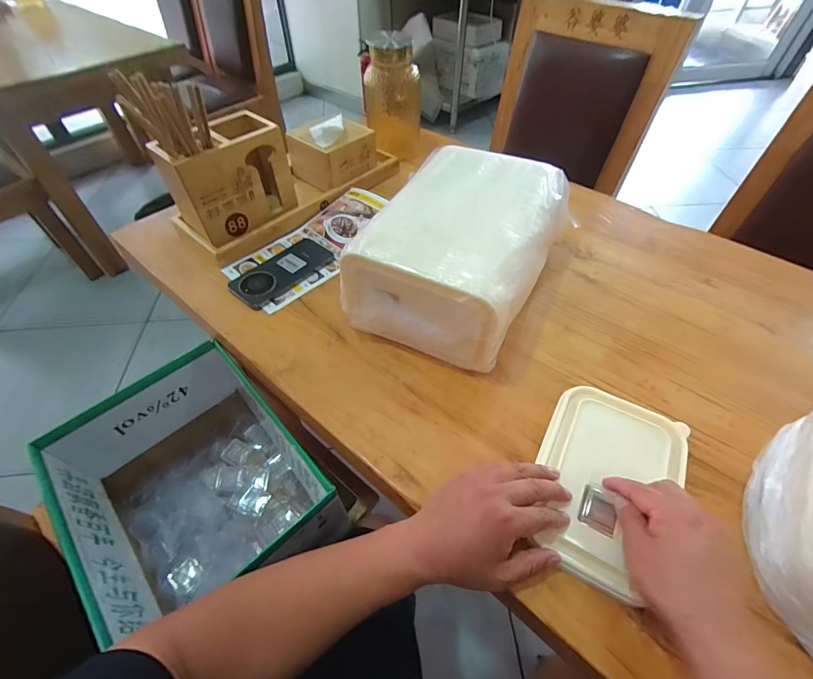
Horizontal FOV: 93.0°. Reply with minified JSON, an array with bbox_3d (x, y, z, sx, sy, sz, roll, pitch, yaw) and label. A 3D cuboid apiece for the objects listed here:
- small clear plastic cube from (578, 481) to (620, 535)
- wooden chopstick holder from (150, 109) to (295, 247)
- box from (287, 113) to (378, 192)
[{"bbox_3d":[0.189,0.167,0.379,0.037,0.016,0.038,20,59,17],"label":"small clear plastic cube"},{"bbox_3d":[-0.273,-0.247,0.613,0.169,0.152,0.104,-36,60,-25],"label":"wooden chopstick holder"},{"bbox_3d":[-0.137,-0.360,0.722,0.111,0.097,0.133,37,60,25],"label":"box"}]

